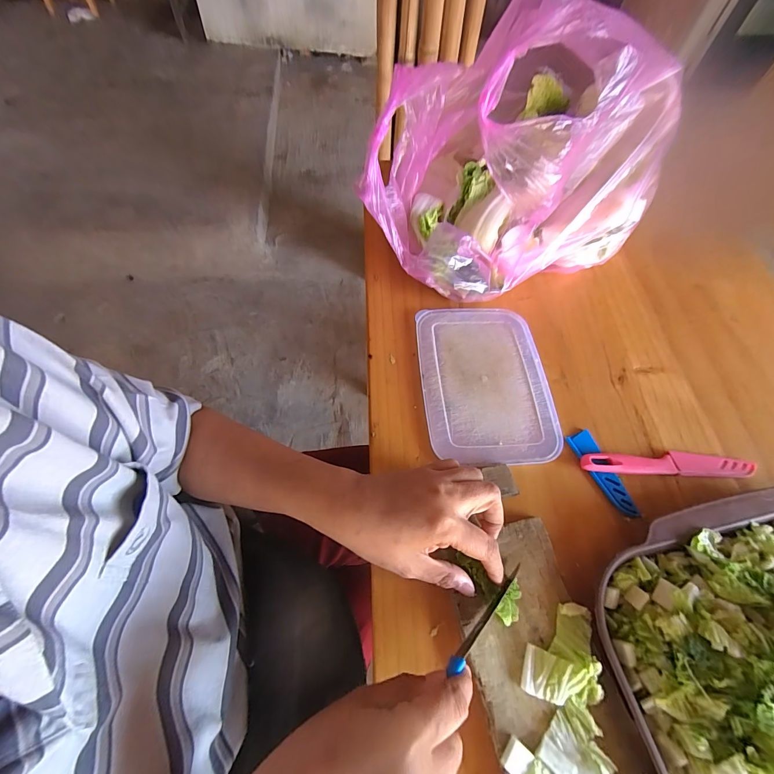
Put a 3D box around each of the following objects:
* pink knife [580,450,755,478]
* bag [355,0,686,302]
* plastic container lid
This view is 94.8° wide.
[{"bbox_3d":[0.277,0.076,0.352,0.176,0.015,0.023,2,61,-2],"label":"pink knife"},{"bbox_3d":[0.123,-0.272,0.414,0.323,0.240,0.257,-19,63,-13],"label":"bag"},{"bbox_3d":[0.107,-0.009,0.395,0.137,0.009,0.191,-1,61,-3],"label":"plastic container lid"}]

